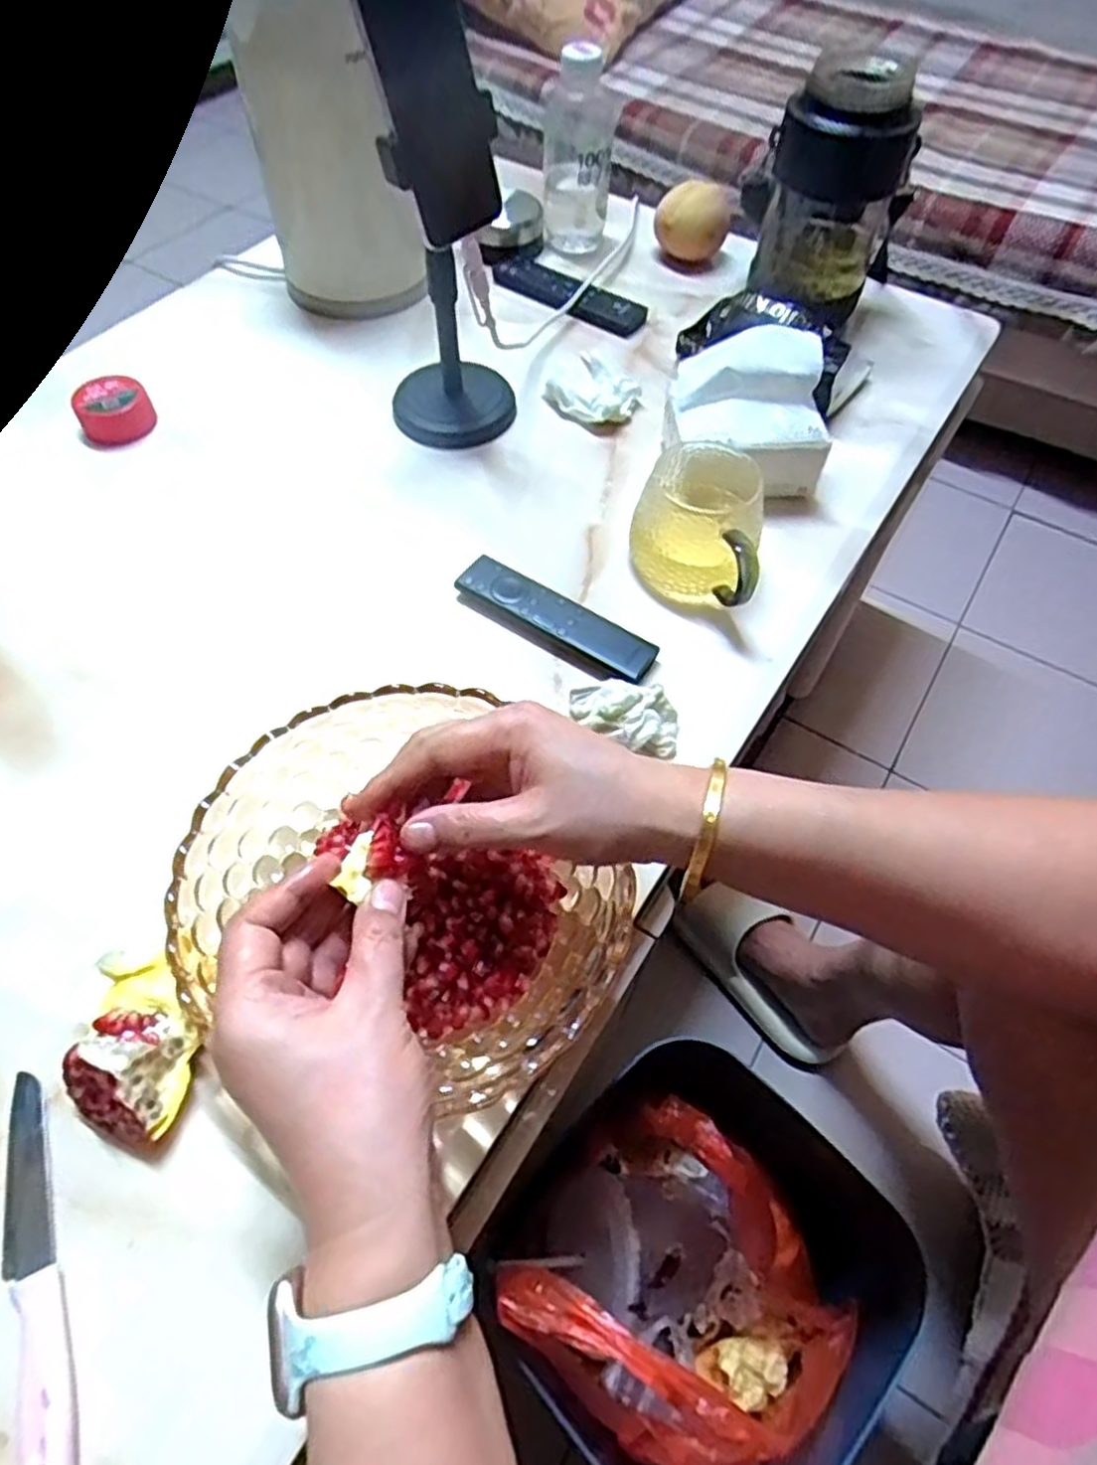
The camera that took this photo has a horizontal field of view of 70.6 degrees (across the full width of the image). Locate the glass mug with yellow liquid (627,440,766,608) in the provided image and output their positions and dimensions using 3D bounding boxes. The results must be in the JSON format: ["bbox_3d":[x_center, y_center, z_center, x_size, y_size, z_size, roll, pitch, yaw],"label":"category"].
[{"bbox_3d":[0.109,-0.154,0.582,0.090,0.075,0.119,7,58,3],"label":"glass mug with yellow liquid"}]

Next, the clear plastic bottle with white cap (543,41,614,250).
[{"bbox_3d":[0.029,-0.598,0.793,0.065,0.153,0.065,-3,58,-4],"label":"clear plastic bottle with white cap"}]

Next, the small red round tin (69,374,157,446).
[{"bbox_3d":[-0.380,-0.282,0.682,0.060,0.038,0.051,-25,62,-17],"label":"small red round tin"}]

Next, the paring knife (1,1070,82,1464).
[{"bbox_3d":[-0.235,0.255,0.353,0.025,0.012,0.192,-21,60,-14],"label":"paring knife"}]

